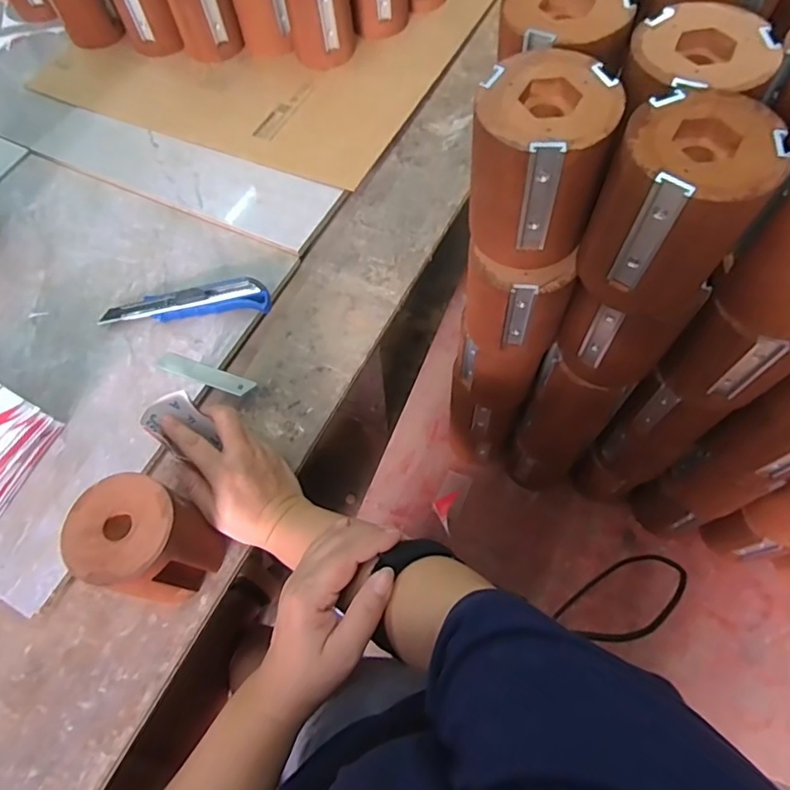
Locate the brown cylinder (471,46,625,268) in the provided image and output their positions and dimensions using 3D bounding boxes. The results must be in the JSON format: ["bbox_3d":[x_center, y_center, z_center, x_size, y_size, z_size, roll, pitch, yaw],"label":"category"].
[{"bbox_3d":[0.084,-0.141,0.337,0.081,0.098,0.078,11,66,8],"label":"brown cylinder"}]

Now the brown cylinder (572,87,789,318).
[{"bbox_3d":[0.160,-0.104,0.315,0.076,0.100,0.074,38,72,19],"label":"brown cylinder"}]

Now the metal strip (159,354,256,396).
[{"bbox_3d":[-0.181,-0.020,0.521,0.092,0.007,0.019,18,66,10],"label":"metal strip"}]

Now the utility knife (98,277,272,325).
[{"bbox_3d":[-0.209,-0.096,0.548,0.171,0.024,0.039,-2,64,3],"label":"utility knife"}]

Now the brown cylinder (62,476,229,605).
[{"bbox_3d":[-0.187,0.114,0.421,0.081,0.103,0.073,18,67,12],"label":"brown cylinder"}]

